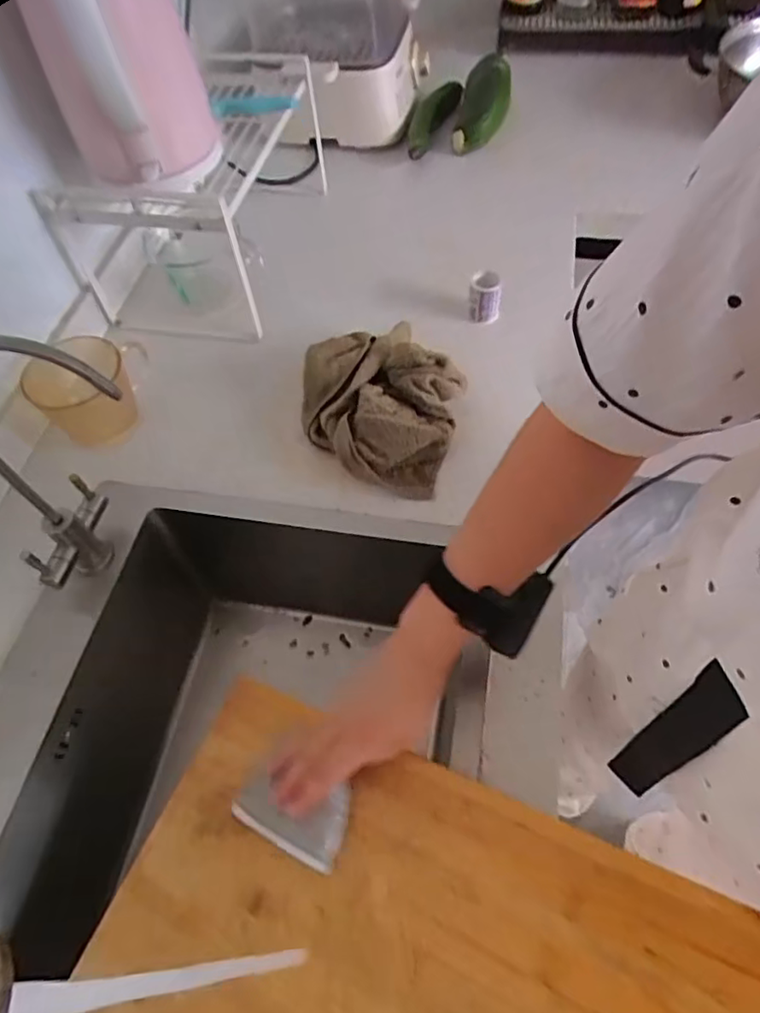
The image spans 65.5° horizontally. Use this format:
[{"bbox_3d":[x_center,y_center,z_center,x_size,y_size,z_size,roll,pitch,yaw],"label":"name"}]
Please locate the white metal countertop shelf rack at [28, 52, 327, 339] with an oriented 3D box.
[{"bbox_3d":[-0.217,-0.405,0.749,0.235,0.187,0.354,10,60,10],"label":"white metal countertop shelf rack"}]

